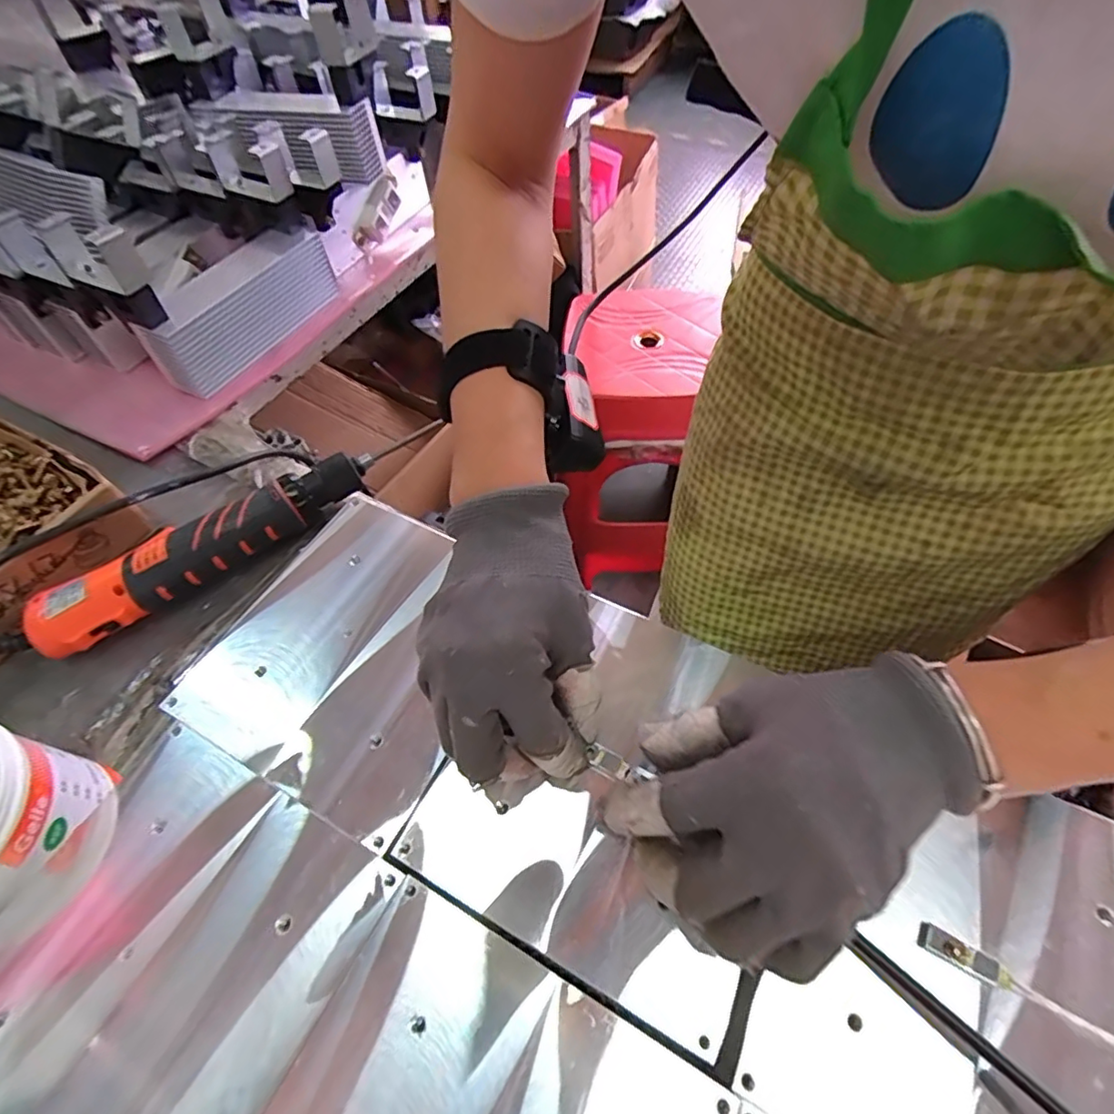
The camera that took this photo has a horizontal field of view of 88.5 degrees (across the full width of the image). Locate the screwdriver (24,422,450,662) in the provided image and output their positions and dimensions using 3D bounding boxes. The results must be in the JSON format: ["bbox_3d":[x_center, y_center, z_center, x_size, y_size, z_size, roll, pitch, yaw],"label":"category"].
[{"bbox_3d":[-0.221,-0.026,0.413,0.287,0.044,0.041,-35,61,-19],"label":"screwdriver"}]

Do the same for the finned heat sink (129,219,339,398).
[{"bbox_3d":[-0.293,-0.235,0.541,0.052,0.075,0.186,24,61,18],"label":"finned heat sink"}]

